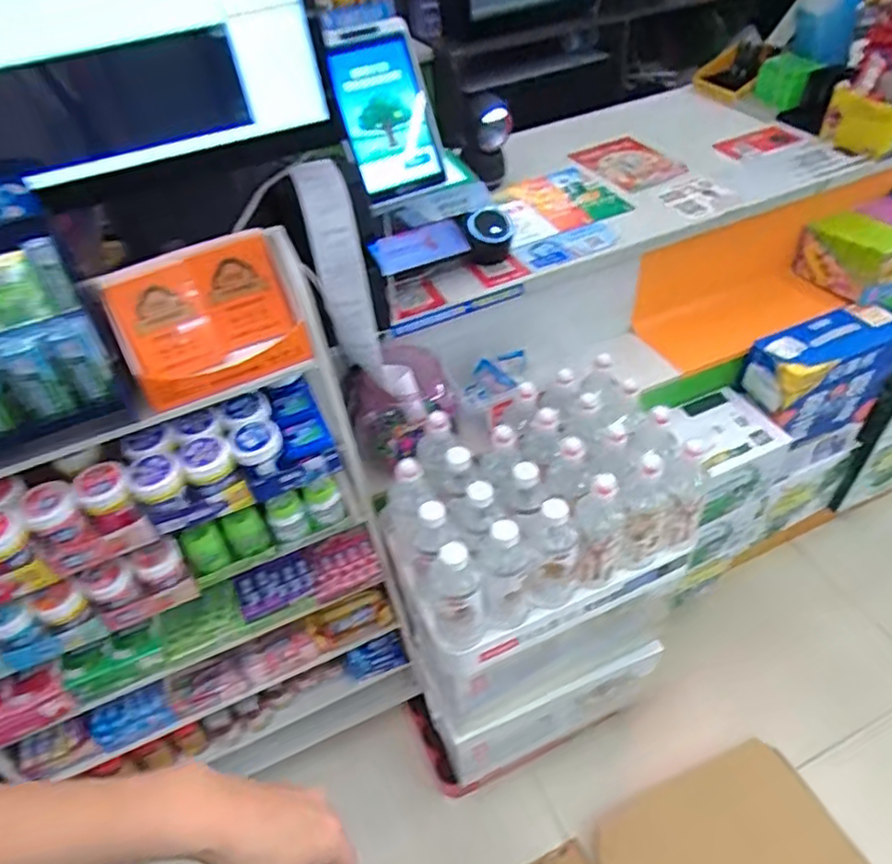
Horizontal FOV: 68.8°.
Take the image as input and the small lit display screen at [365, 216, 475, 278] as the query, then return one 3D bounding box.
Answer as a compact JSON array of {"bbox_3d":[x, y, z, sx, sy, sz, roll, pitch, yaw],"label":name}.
[{"bbox_3d":[-0.041,-0.286,1.013,0.160,0.059,0.023,-22,25,-19],"label":"small lit display screen"}]

